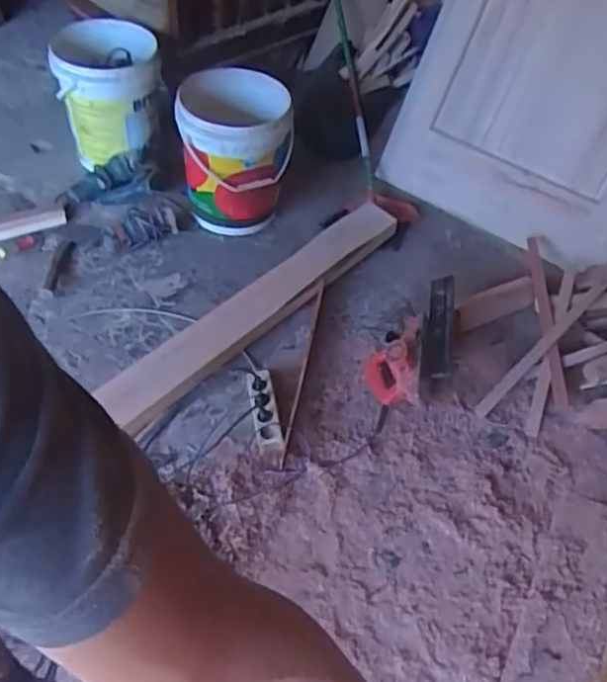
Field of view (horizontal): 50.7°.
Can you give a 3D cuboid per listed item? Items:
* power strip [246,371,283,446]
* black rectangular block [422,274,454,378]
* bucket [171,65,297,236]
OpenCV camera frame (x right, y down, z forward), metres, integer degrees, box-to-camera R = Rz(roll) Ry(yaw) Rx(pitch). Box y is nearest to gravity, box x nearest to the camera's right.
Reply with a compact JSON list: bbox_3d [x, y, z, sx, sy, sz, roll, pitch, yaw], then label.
[{"bbox_3d":[-0.090,0.154,1.461,0.061,0.048,0.203,-4,49,-10],"label":"power strip"},{"bbox_3d":[0.343,-0.035,1.597,0.070,0.042,0.324,13,49,5],"label":"black rectangular block"},{"bbox_3d":[-0.195,-0.517,1.794,0.296,0.395,0.316,4,49,-4],"label":"bucket"}]

